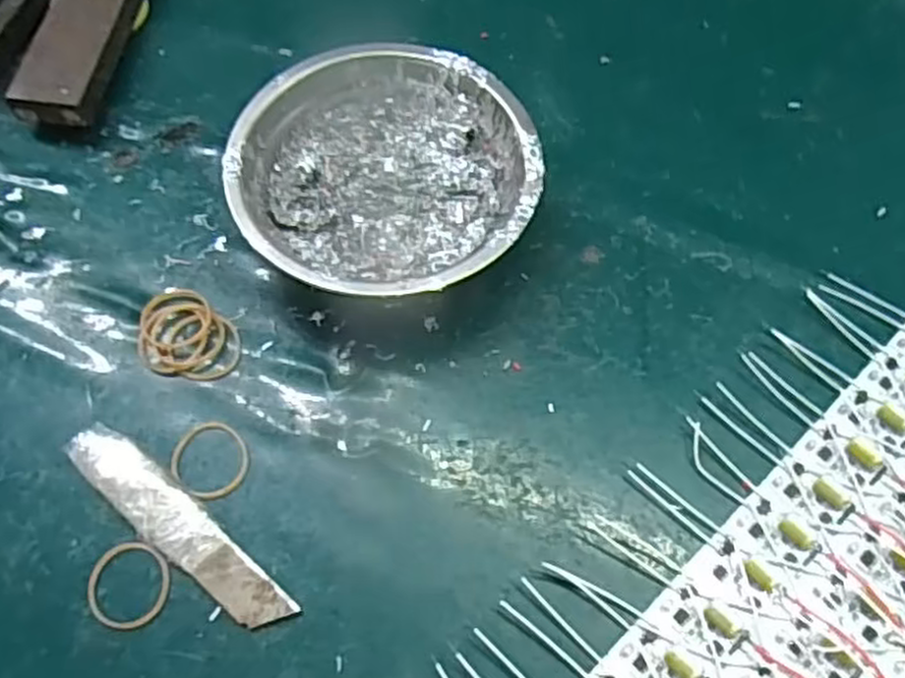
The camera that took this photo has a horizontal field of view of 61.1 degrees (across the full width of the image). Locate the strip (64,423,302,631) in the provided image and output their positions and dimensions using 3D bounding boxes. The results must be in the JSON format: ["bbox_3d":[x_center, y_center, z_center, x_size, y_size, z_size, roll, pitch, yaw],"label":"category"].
[{"bbox_3d":[-0.101,0.069,0.281,0.104,0.011,0.021,36,68,15],"label":"strip"}]

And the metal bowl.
[{"bbox_3d":[-0.028,-0.066,0.331,0.121,0.038,0.122,1,64,-1],"label":"metal bowl"}]

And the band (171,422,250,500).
[{"bbox_3d":[-0.094,0.047,0.297,0.029,0.005,0.031,1,64,-1],"label":"band"}]

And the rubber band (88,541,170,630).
[{"bbox_3d":[-0.117,0.088,0.275,0.029,0.004,0.029,1,64,-1],"label":"rubber band"}]

